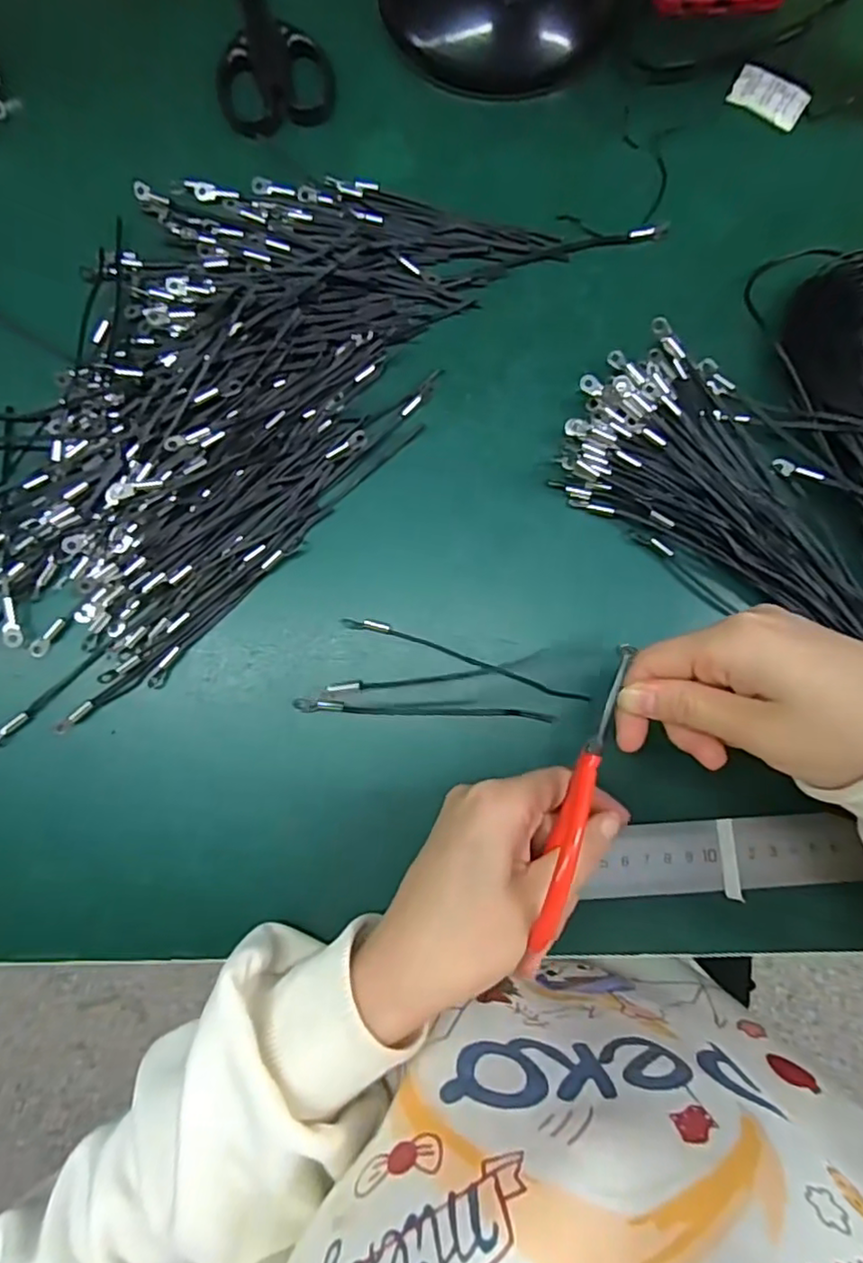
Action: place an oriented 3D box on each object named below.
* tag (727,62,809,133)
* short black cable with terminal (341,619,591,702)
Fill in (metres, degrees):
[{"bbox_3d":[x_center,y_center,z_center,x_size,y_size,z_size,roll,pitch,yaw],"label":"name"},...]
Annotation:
[{"bbox_3d":[0.186,-0.295,0.349,0.041,0.004,0.022,33,97,7],"label":"tag"},{"bbox_3d":[0.017,0.013,0.313,0.125,0.007,0.008,18,84,2],"label":"short black cable with terminal"}]

